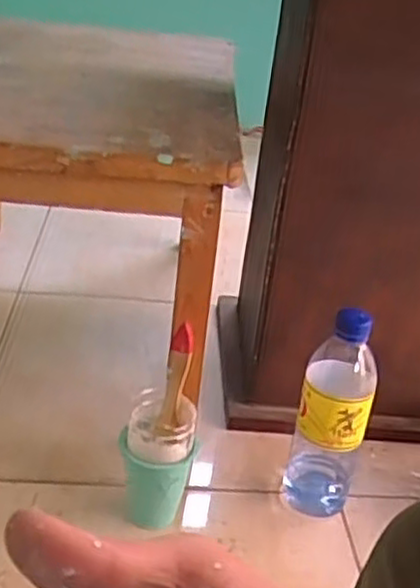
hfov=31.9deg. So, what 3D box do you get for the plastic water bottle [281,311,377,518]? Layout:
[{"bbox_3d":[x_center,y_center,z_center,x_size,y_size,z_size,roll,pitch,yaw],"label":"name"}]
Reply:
[{"bbox_3d":[0.119,0.115,0.708,0.068,0.209,0.065,11,28,9],"label":"plastic water bottle"}]

